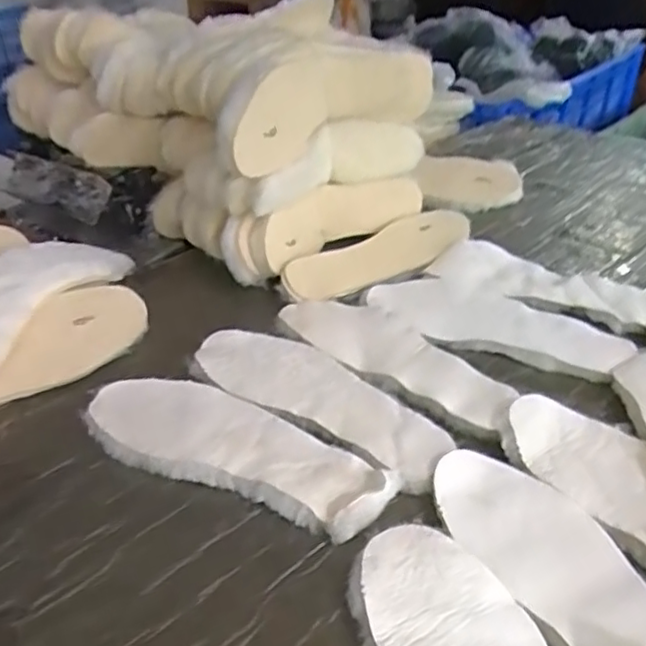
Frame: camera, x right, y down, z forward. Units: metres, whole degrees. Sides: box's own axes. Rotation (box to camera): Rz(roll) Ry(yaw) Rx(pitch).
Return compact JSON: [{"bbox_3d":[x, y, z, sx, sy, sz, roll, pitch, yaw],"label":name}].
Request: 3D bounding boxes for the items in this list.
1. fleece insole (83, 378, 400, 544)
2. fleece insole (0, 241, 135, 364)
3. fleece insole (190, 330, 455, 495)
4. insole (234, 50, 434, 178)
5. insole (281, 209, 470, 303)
[{"bbox_3d":[-0.076,0.100,0.533,0.273,0.017,0.095,17,40,28],"label":"fleece insole"},{"bbox_3d":[-0.311,-0.023,0.695,0.102,0.080,0.270,14,39,25],"label":"fleece insole"},{"bbox_3d":[-0.006,0.061,0.585,0.267,0.009,0.094,21,42,32],"label":"fleece insole"},{"bbox_3d":[0.014,-0.246,0.718,0.301,0.096,0.034,-31,43,-33],"label":"insole"},{"bbox_3d":[0.074,-0.089,0.789,0.269,0.017,0.090,-22,38,-24],"label":"insole"}]

